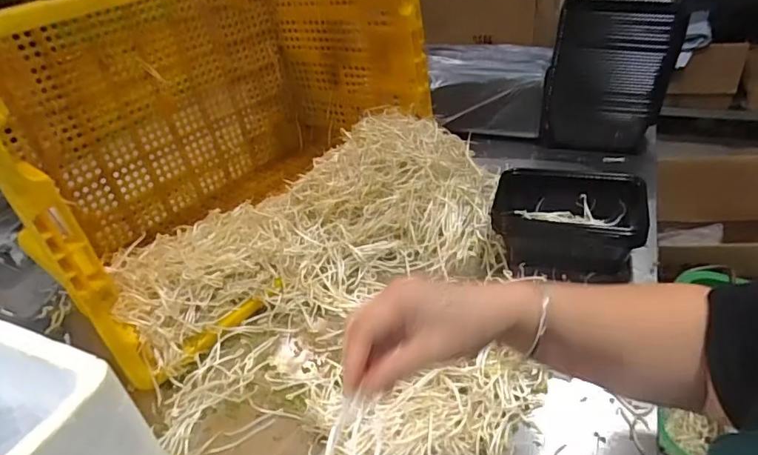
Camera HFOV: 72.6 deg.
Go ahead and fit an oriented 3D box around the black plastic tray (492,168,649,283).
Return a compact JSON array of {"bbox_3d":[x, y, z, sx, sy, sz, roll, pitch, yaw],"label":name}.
[{"bbox_3d":[0.243,-0.006,0.674,0.176,0.087,0.123,4,38,15],"label":"black plastic tray"}]

